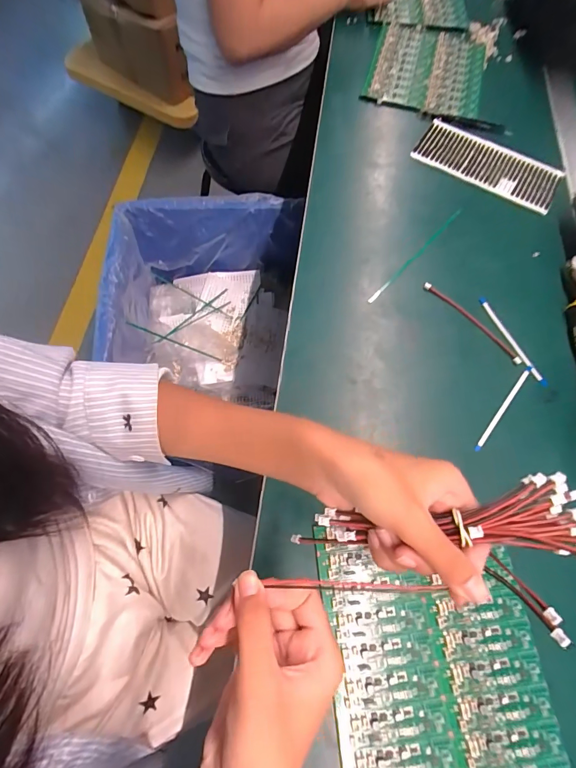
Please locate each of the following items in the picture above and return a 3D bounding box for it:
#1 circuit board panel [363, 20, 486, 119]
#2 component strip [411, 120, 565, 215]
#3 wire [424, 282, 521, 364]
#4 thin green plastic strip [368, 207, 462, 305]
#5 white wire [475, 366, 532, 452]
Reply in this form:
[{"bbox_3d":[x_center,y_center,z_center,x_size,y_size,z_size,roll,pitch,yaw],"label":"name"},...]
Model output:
[{"bbox_3d":[0.221,-0.507,0.587,0.171,0.011,0.218,15,69,2],"label":"circuit board panel"},{"bbox_3d":[0.278,-0.307,0.515,0.195,0.008,0.091,32,71,12],"label":"component strip"},{"bbox_3d":[0.208,-0.072,0.416,0.014,0.008,0.131,-39,74,-15],"label":"wire"},{"bbox_3d":[0.157,-0.158,0.452,0.006,0.004,0.189,41,73,14],"label":"thin green plastic strip"},{"bbox_3d":[0.225,0.022,0.380,0.006,0.004,0.118,38,72,14],"label":"white wire"}]

